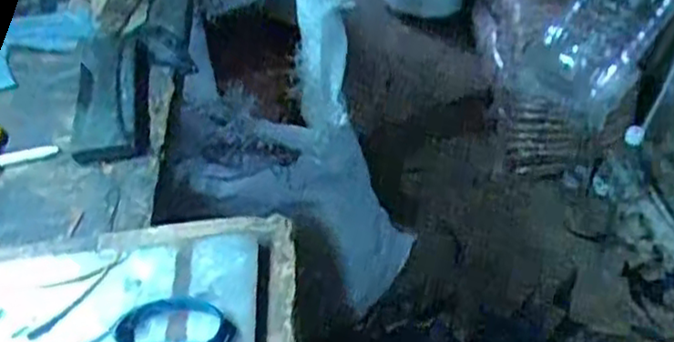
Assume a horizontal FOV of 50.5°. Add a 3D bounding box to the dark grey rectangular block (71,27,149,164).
[{"bbox_3d":[-0.198,-0.076,0.629,0.060,0.014,0.186,-9,46,-6],"label":"dark grey rectangular block"}]

